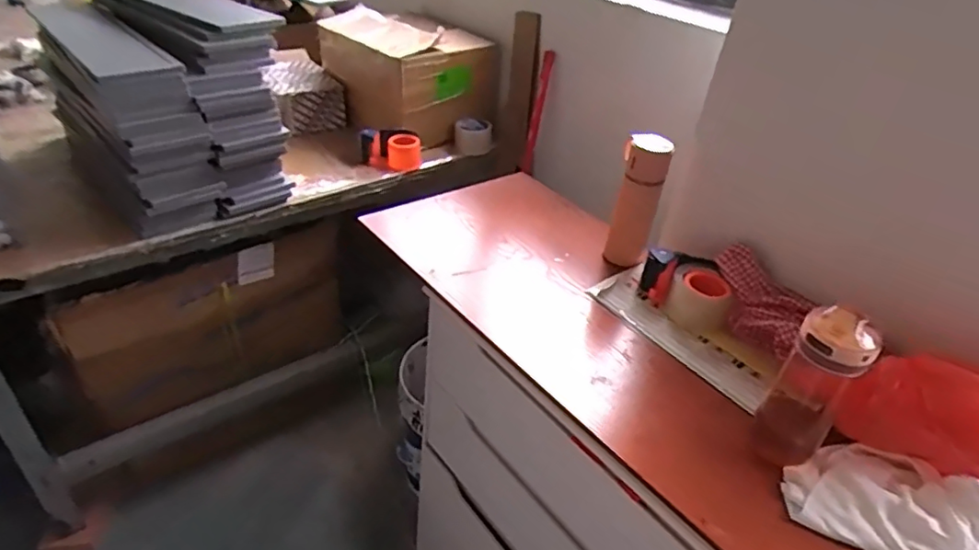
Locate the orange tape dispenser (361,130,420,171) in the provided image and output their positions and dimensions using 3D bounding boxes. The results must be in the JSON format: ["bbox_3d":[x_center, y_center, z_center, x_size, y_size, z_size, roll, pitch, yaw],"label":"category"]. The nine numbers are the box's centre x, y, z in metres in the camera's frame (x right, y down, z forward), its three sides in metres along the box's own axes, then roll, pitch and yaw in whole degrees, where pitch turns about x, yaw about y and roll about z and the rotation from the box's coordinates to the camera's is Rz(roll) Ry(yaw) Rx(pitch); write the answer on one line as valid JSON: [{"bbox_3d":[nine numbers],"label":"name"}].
[{"bbox_3d":[-0.225,-0.287,1.346,0.133,0.076,0.071,-4,38,-16],"label":"orange tape dispenser"}]

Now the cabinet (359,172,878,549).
[{"bbox_3d":[0.178,0.445,1.116,0.357,0.889,0.975,-22,46,-34],"label":"cabinet"}]

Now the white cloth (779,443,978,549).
[{"bbox_3d":[0.448,0.251,0.635,0.228,0.073,0.131,23,39,20],"label":"white cloth"}]

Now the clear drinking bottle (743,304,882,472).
[{"bbox_3d":[0.355,0.132,0.656,0.071,0.218,0.065,31,42,29],"label":"clear drinking bottle"}]

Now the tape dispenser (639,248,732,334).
[{"bbox_3d":[0.308,0.023,0.915,0.072,0.077,0.146,-16,42,-28],"label":"tape dispenser"}]

